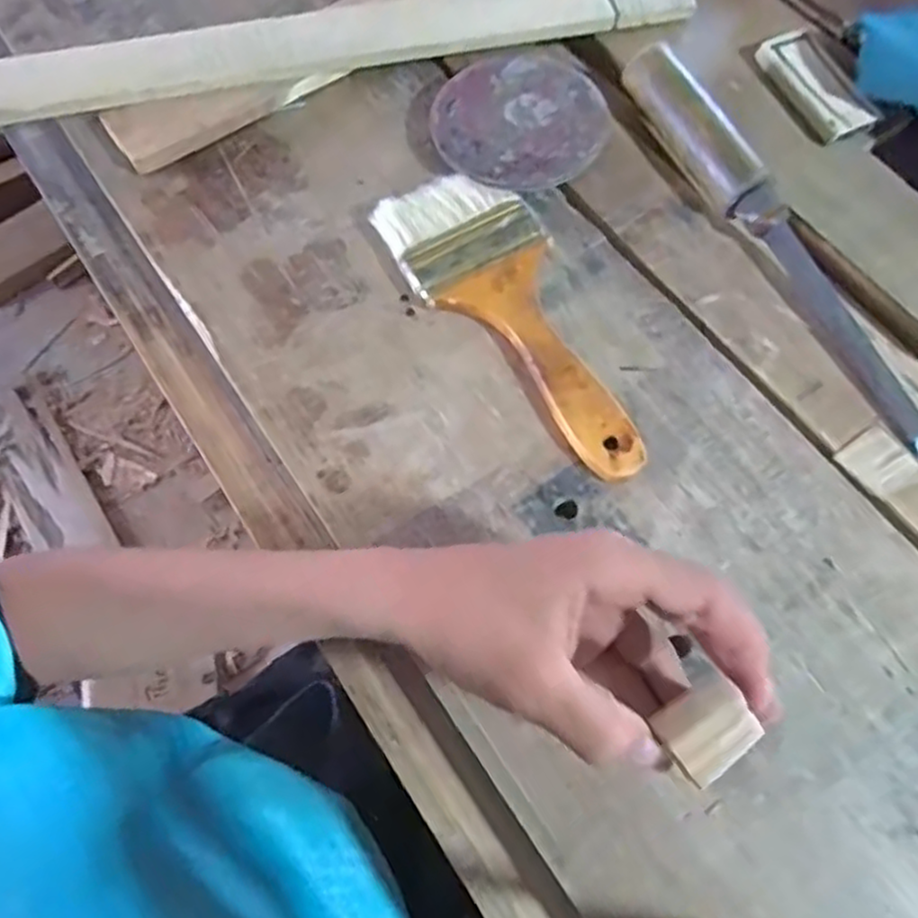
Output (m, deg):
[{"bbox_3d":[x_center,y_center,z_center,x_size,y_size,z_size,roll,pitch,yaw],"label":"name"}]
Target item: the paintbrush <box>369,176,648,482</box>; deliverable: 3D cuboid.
[{"bbox_3d":[0.030,-0.067,0.346,0.071,0.015,0.181,-29,70,-9],"label":"paintbrush"}]

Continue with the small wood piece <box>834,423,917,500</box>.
[{"bbox_3d":[0.191,0.002,0.319,0.029,0.004,0.030,-33,71,-11],"label":"small wood piece"}]

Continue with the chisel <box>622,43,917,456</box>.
[{"bbox_3d":[0.159,-0.115,0.354,0.024,0.032,0.248,-26,70,-8],"label":"chisel"}]

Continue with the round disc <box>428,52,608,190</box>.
[{"bbox_3d":[0.033,-0.187,0.390,0.094,0.005,0.090,0,68,0],"label":"round disc"}]

